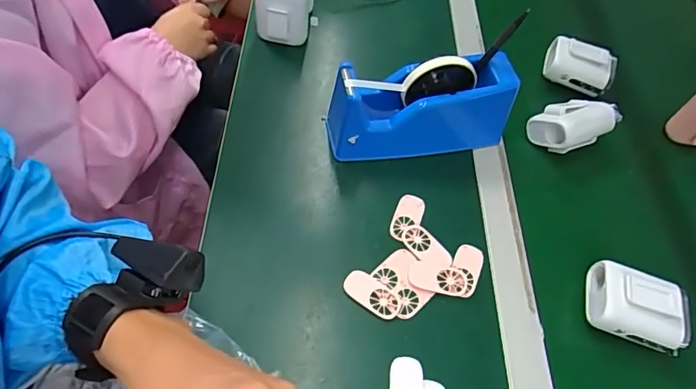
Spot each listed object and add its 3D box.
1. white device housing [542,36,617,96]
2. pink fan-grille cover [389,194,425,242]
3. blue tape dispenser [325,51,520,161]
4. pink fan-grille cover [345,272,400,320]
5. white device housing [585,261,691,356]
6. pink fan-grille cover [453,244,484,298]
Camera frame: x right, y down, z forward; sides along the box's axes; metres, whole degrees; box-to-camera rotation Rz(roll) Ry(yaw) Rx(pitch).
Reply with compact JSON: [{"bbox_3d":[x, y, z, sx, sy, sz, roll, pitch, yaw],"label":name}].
[{"bbox_3d":[0.308,-0.175,0.627,0.087,0.042,0.052,24,61,10],"label":"white device housing"},{"bbox_3d":[0.064,0.024,0.507,0.028,0.004,0.056,20,61,8],"label":"pink fan-grille cover"},{"bbox_3d":[0.079,-0.099,0.530,0.207,0.097,0.066,-9,61,-8],"label":"blue tape dispenser"},{"bbox_3d":[0.024,0.096,0.455,0.058,0.005,0.029,30,63,13],"label":"pink fan-grille cover"},{"bbox_3d":[0.279,0.107,0.452,0.093,0.038,0.062,20,61,8],"label":"white device housing"},{"bbox_3d":[0.120,0.076,0.481,0.029,0.004,0.058,20,61,8],"label":"pink fan-grille cover"}]

